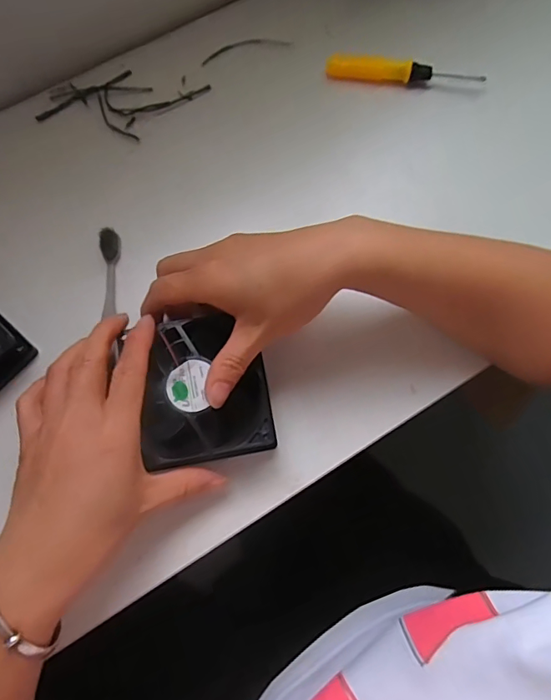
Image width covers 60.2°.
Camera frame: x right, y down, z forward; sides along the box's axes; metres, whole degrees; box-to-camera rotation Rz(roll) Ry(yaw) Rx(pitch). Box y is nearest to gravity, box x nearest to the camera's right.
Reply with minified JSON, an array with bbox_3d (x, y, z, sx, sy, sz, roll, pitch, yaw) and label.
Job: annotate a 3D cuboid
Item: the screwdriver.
[{"bbox_3d":[0.110,-0.239,0.405,0.132,0.013,0.014,6,74,2],"label":"screwdriver"}]

